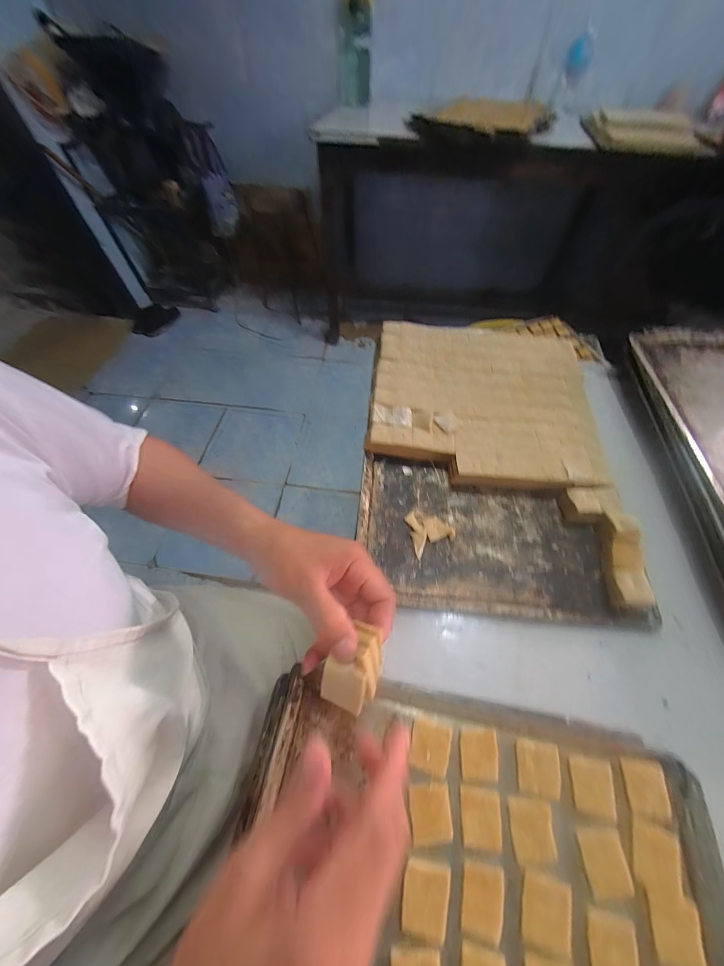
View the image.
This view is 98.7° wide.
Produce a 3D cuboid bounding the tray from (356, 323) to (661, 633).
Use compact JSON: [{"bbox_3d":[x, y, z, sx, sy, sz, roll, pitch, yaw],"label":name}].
[{"bbox_3d":[0.172,-0.063,0.437,0.326,0.035,0.466,6,60,3],"label":"tray"}]

